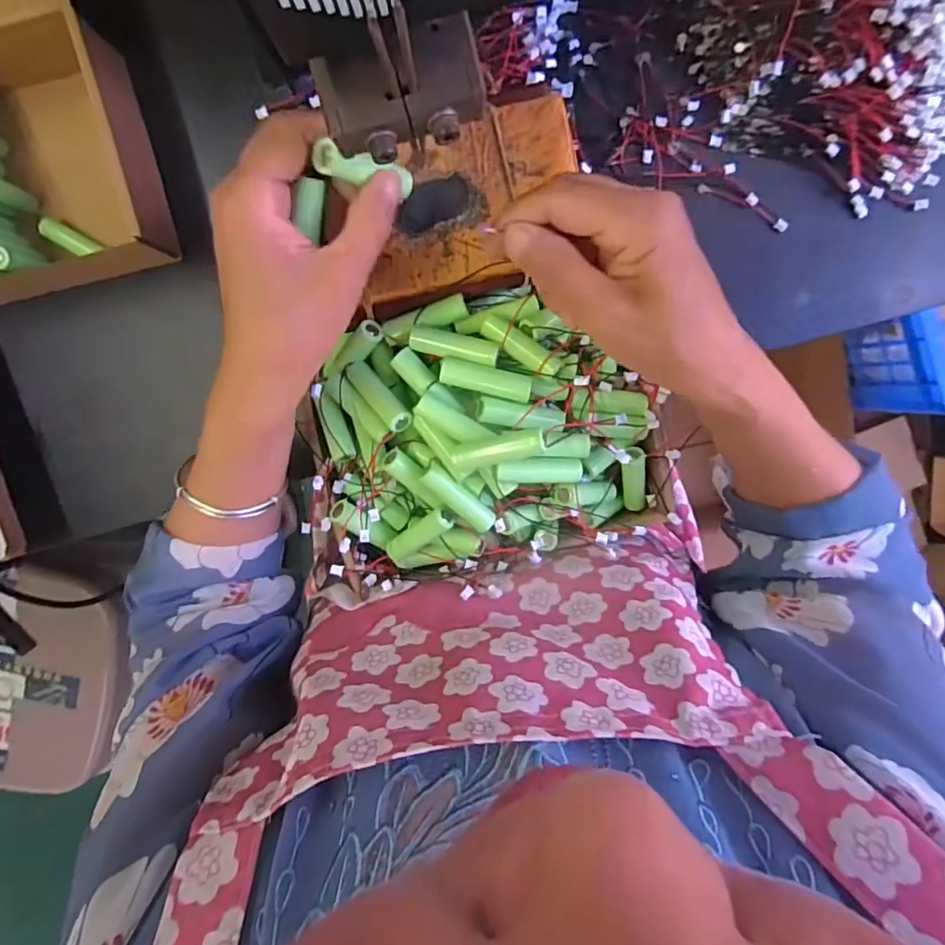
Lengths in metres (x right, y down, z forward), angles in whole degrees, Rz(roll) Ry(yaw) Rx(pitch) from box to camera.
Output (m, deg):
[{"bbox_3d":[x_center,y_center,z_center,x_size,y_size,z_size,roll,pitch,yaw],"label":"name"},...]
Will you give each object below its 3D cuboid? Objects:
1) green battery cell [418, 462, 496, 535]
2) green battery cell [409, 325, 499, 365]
[{"bbox_3d":[-0.008,0.014,0.313,0.050,0.014,0.014,41,96,-14],"label":"green battery cell"},{"bbox_3d":[-0.010,-0.069,0.300,0.048,0.014,0.014,10,98,-3],"label":"green battery cell"}]

